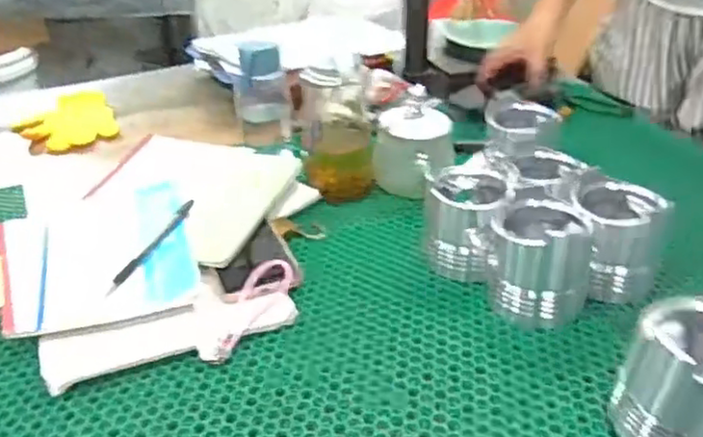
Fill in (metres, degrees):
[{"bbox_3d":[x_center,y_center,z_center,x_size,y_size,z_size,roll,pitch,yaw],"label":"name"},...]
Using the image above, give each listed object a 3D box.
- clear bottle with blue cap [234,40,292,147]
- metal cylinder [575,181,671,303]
[{"bbox_3d":[-0.113,-0.160,0.843,0.067,0.121,0.068,-5,31,-4],"label":"clear bottle with blue cap"},{"bbox_3d":[0.246,0.023,0.623,0.078,0.100,0.083,8,32,17],"label":"metal cylinder"}]

